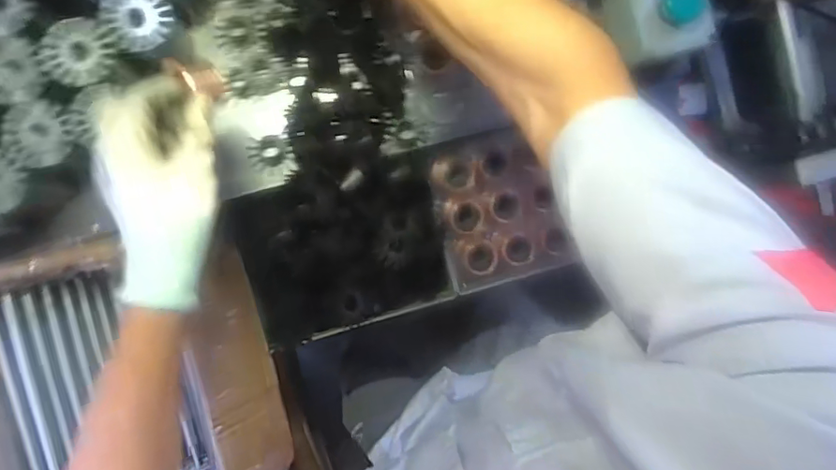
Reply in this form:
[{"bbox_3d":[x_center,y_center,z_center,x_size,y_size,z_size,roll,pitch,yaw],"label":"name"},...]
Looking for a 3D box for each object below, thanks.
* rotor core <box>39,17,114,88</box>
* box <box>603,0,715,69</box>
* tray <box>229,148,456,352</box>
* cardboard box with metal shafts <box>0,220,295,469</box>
[{"bbox_3d":[-0.276,-0.148,0.446,0.055,0.013,0.051,0,92,-8],"label":"rotor core"},{"bbox_3d":[0.236,-0.211,0.535,0.079,0.065,0.084,-21,95,-6],"label":"box"},{"bbox_3d":[-0.075,0.017,0.568,0.207,0.061,0.182,-13,120,-7],"label":"tray"},{"bbox_3d":[-0.296,0.157,0.569,0.287,0.099,0.298,-14,94,-7],"label":"cardboard box with metal shafts"}]

